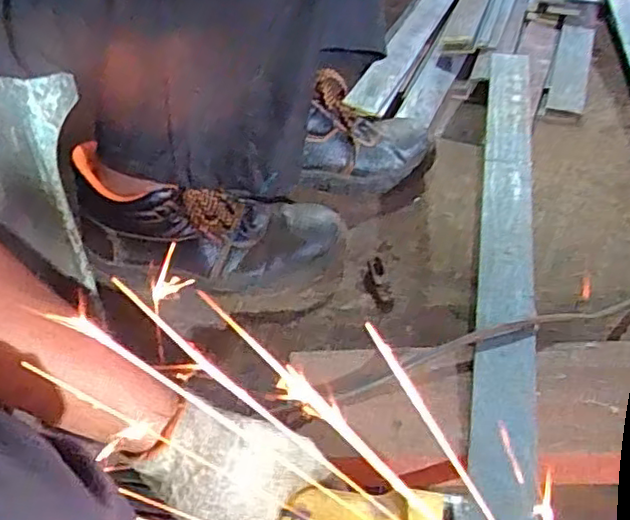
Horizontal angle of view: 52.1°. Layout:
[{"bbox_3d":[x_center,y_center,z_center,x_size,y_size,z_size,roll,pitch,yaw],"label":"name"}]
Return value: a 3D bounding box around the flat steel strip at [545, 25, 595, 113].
[{"bbox_3d":[0.364,-0.274,0.914,0.047,0.007,0.222,17,51,11],"label":"flat steel strip"}]

